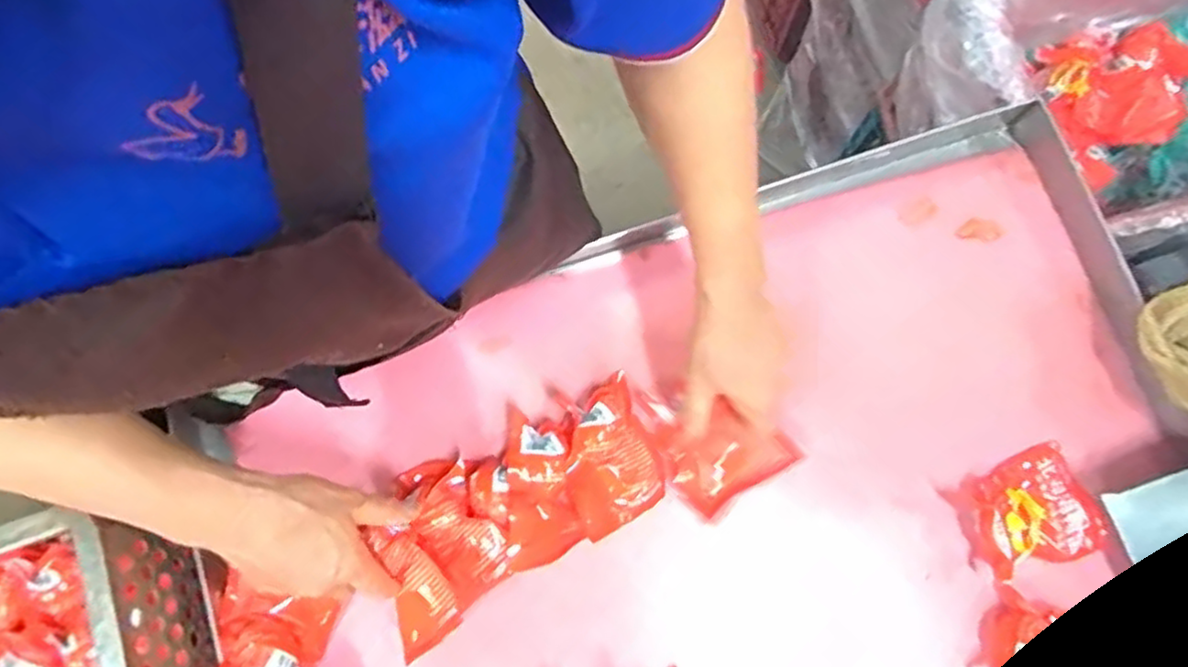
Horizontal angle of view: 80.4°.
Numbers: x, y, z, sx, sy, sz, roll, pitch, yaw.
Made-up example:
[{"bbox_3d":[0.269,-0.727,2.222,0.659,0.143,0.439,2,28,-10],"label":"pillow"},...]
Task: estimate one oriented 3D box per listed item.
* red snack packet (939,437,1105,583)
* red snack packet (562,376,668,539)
[{"bbox_3d":[0.349,0.143,0.559,0.107,0.031,0.087,-16,79,-3],"label":"red snack packet"},{"bbox_3d":[0.009,0.102,0.580,0.080,0.051,0.109,-24,79,-5],"label":"red snack packet"}]

